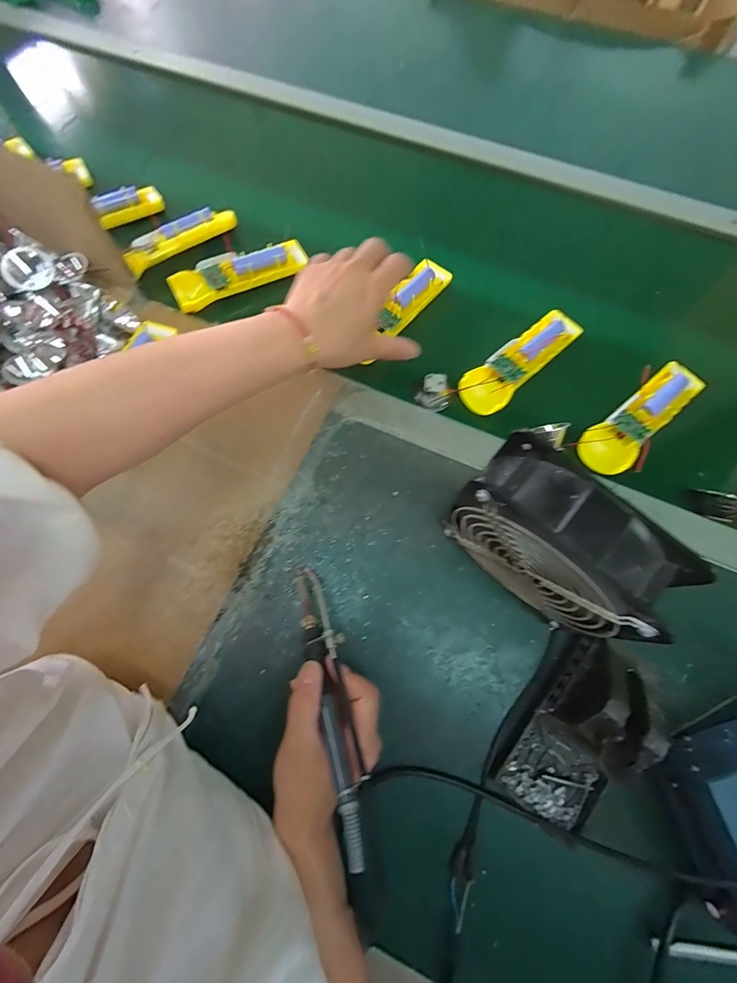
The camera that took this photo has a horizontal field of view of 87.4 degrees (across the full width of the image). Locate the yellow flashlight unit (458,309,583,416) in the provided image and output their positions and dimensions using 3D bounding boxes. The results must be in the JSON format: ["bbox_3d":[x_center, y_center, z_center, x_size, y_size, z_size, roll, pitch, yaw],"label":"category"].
[{"bbox_3d":[0.171,-0.147,0.432,0.159,0.021,0.049,-39,76,-11],"label":"yellow flashlight unit"}]

